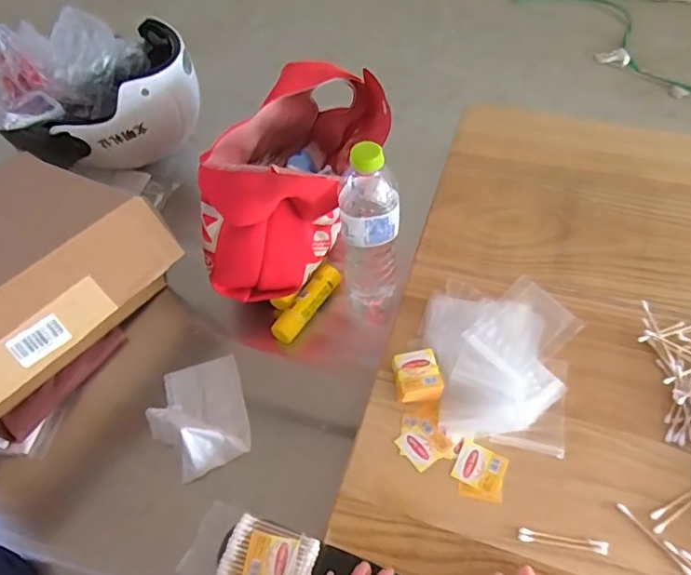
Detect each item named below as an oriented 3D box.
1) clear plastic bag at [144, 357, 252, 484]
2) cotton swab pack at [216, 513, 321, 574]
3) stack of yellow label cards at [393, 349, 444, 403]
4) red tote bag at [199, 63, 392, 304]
[{"bbox_3d":[-0.164,0.138,0.577,0.100,0.038,0.135,-16,55,-8],"label":"clear plastic bag"},{"bbox_3d":[-0.065,0.231,0.439,0.075,0.009,0.060,15,55,15],"label":"cotton swab pack"},{"bbox_3d":[0.073,0.092,0.530,0.045,0.021,0.049,-6,52,-1],"label":"stack of yellow label cards"},{"bbox_3d":[-0.063,-0.128,0.623,0.173,0.138,0.284,13,67,13],"label":"red tote bag"}]

